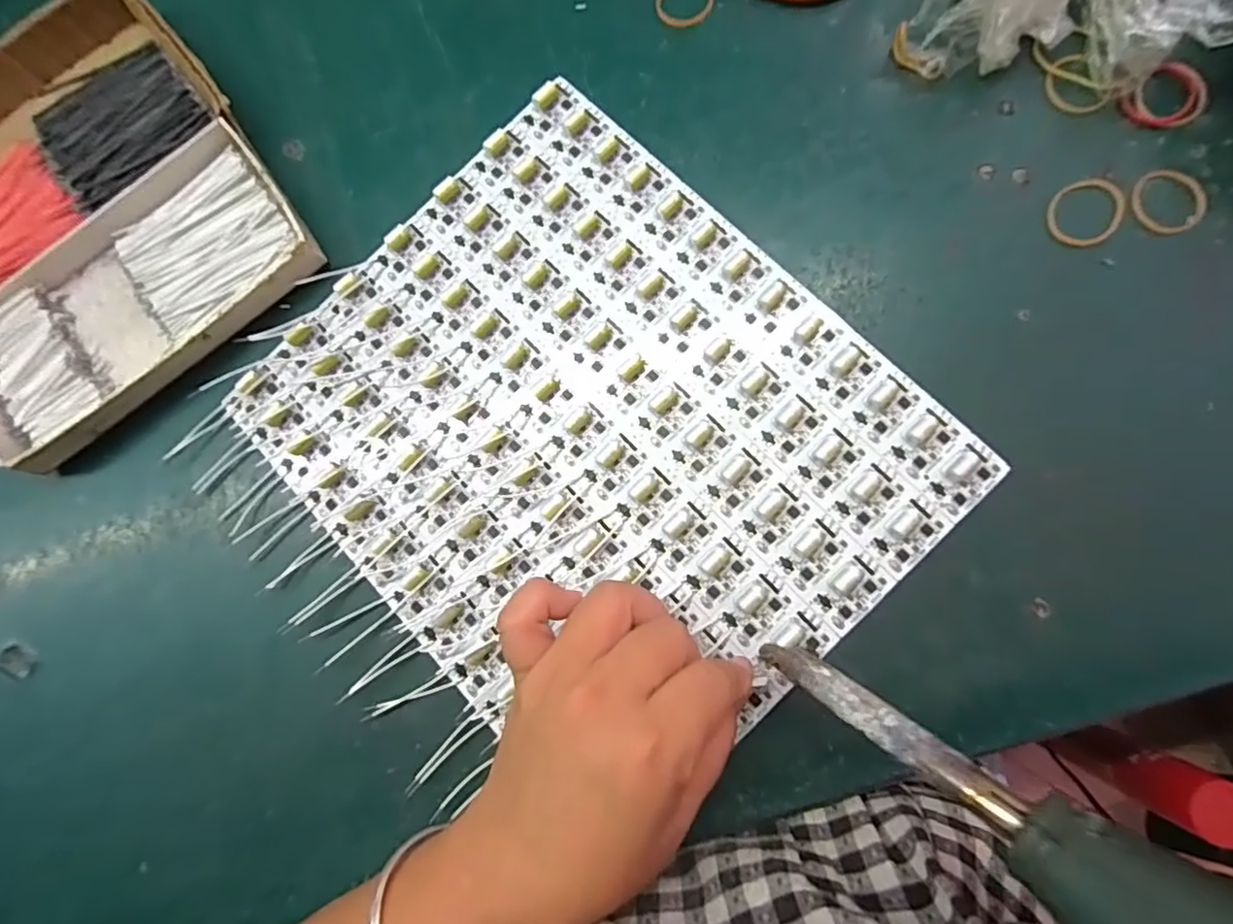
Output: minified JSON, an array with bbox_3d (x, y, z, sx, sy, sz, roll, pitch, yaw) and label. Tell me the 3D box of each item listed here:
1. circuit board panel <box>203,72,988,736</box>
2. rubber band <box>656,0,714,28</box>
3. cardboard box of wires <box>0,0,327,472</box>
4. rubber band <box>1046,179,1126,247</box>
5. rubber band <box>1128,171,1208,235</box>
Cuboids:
[{"bbox_3d":[-0.015,-0.015,0.288,0.242,0.009,0.284,-45,81,0],"label":"circuit board panel"},{"bbox_3d":[0.035,-0.238,0.312,0.029,0.004,0.029,5,84,7],"label":"rubber band"},{"bbox_3d":[-0.281,-0.130,0.322,0.188,0.023,0.206,-35,81,1],"label":"cardboard box of wires"},{"bbox_3d":[0.213,-0.113,0.276,0.034,0.004,0.030,-17,82,4],"label":"rubber band"},{"bbox_3d":[0.246,-0.117,0.272,0.030,0.004,0.029,-1,83,6],"label":"rubber band"}]

